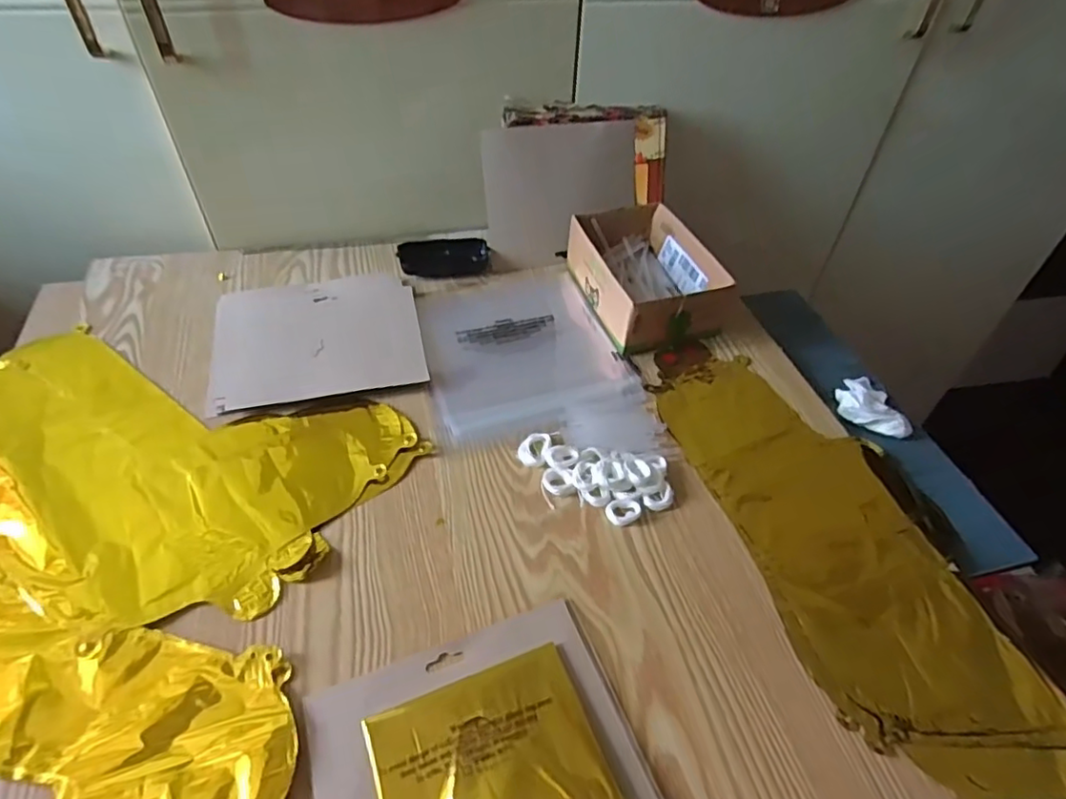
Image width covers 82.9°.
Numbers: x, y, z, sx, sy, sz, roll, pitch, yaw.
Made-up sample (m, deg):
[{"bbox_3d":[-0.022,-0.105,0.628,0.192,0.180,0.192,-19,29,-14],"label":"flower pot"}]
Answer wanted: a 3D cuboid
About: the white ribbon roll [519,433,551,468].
[{"bbox_3d":[0.001,0.045,0.552,0.027,0.010,0.035,10,46,7],"label":"white ribbon roll"}]

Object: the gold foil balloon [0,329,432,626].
[{"bbox_3d":[-0.350,0.051,0.524,0.441,0.017,0.236,13,47,9],"label":"gold foil balloon"}]

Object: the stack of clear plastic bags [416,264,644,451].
[{"bbox_3d":[-0.021,-0.064,0.668,0.207,0.013,0.251,-14,48,-15],"label":"stack of clear plastic bags"}]

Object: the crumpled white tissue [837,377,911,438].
[{"bbox_3d":[0.343,0.004,0.625,0.058,0.025,0.082,-2,46,-5],"label":"crumpled white tissue"}]

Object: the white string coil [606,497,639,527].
[{"bbox_3d":[0.076,0.094,0.509,0.029,0.005,0.024,-6,47,-9],"label":"white string coil"}]

